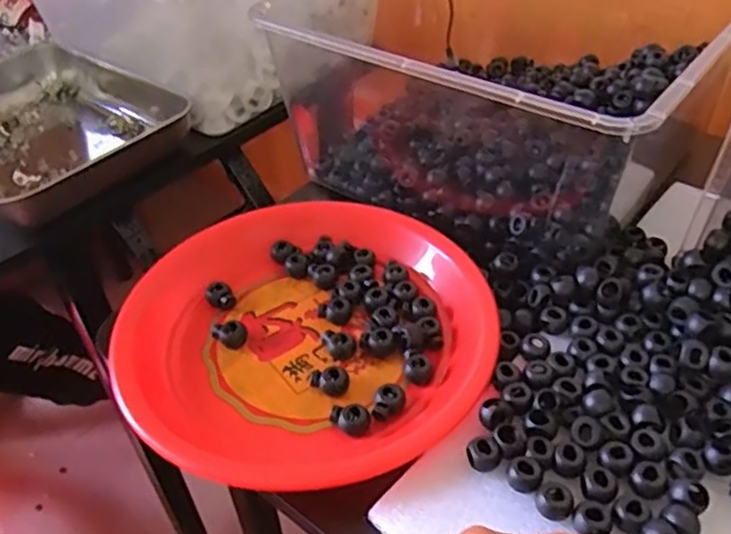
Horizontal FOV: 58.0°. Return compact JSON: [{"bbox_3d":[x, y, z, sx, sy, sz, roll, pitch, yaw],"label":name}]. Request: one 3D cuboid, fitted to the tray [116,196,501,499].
[{"bbox_3d":[-0.035,0.037,0.417,0.218,0.028,0.222,-9,42,-7],"label":"tray"}]

